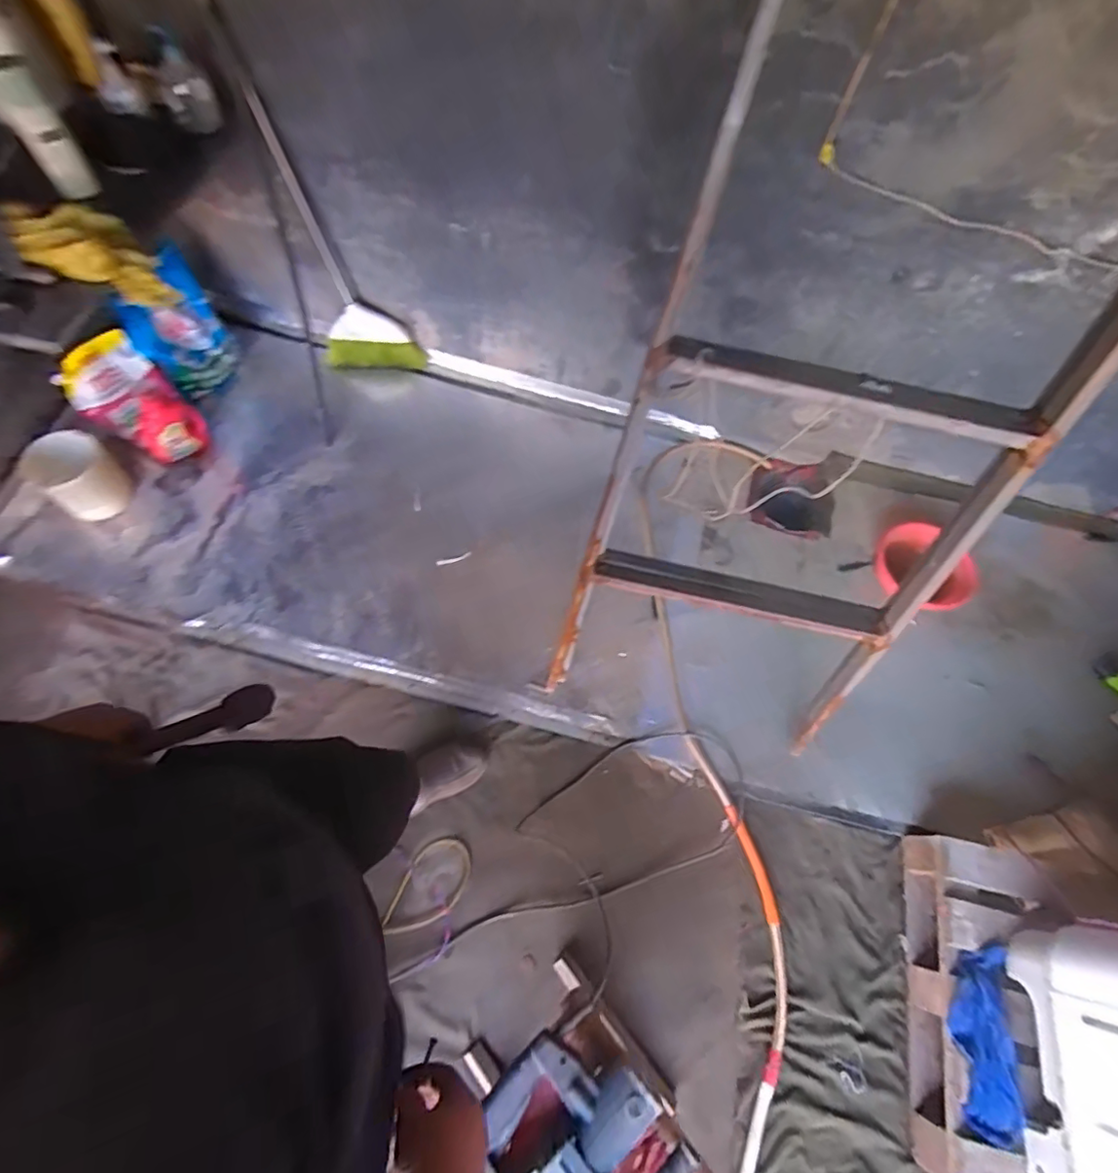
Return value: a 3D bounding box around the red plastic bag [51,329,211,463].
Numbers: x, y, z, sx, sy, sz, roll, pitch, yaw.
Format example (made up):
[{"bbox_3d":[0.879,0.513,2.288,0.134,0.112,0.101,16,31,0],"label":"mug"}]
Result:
[{"bbox_3d":[-1.137,-0.479,1.499,0.319,0.222,0.206,40,68,13],"label":"red plastic bag"}]

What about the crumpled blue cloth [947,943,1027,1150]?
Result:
[{"bbox_3d":[0.762,0.805,0.989,0.101,0.040,0.294,12,64,1],"label":"crumpled blue cloth"}]

